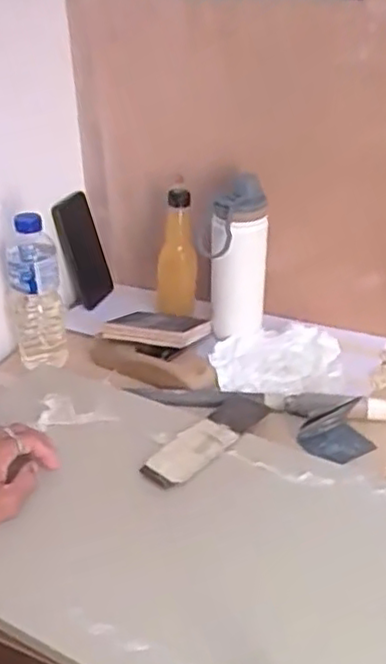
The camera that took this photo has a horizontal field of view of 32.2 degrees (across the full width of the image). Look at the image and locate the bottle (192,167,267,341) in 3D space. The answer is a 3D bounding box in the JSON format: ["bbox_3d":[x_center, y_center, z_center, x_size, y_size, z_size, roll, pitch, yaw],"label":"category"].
[{"bbox_3d":[0.057,-0.106,0.933,0.088,0.205,0.082,-5,32,-7],"label":"bottle"}]

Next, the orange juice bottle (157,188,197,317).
[{"bbox_3d":[-0.025,-0.111,1.002,0.062,0.201,0.052,-1,32,-2],"label":"orange juice bottle"}]

